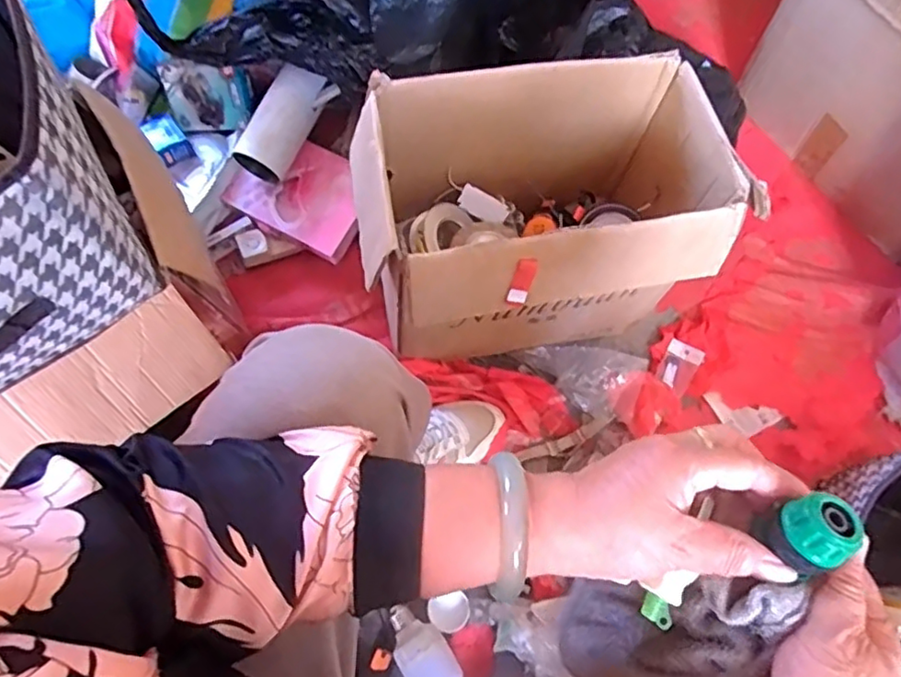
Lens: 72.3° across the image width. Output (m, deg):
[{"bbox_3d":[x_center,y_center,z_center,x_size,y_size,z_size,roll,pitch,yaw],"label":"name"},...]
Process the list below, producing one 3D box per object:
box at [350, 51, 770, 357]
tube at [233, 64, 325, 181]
[{"bbox_3d":[0.098,-0.133,0.738,0.378,0.285,0.230,-11,67,-5],"label":"box"},{"bbox_3d":[-0.241,-0.306,0.883,0.066,0.054,0.162,31,95,12],"label":"tube"}]

